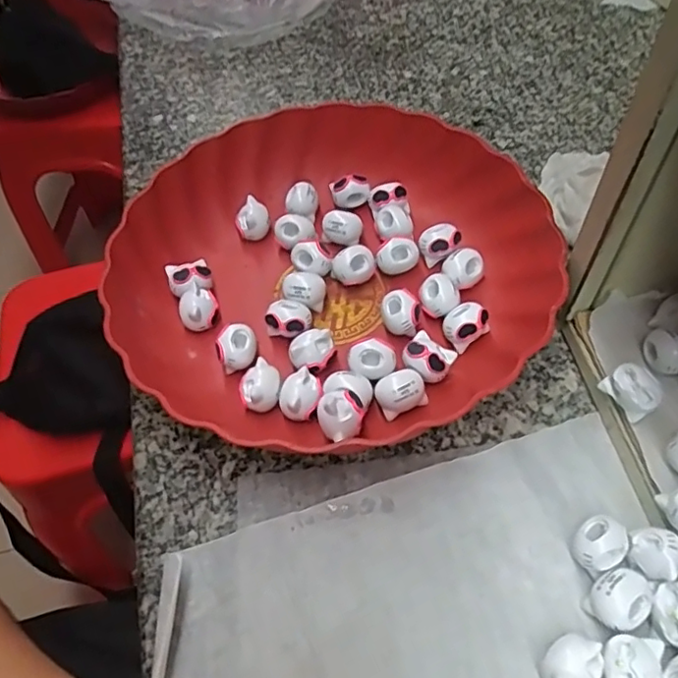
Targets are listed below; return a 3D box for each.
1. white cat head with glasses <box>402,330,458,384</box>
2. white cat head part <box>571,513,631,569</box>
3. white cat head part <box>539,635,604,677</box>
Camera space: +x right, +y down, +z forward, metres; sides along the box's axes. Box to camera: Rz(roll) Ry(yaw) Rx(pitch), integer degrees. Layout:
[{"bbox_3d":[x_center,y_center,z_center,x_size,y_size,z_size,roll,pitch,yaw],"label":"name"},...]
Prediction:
[{"bbox_3d":[0.048,0.012,0.322,0.024,0.020,0.024,26,59,23],"label":"white cat head with glasses"},{"bbox_3d":[0.115,0.092,0.263,0.025,0.016,0.020,-32,56,-18],"label":"white cat head part"},{"bbox_3d":[0.092,0.132,0.237,0.026,0.018,0.020,-21,54,-11],"label":"white cat head part"}]

